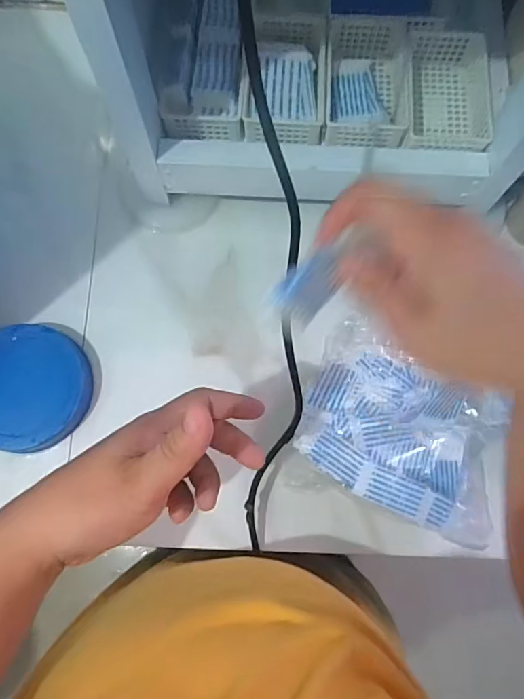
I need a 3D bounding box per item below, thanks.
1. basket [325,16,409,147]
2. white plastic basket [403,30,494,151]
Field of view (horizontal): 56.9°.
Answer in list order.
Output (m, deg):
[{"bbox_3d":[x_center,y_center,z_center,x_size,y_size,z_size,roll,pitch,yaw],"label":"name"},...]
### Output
[{"bbox_3d":[0.101,-0.257,0.469,0.078,0.041,0.129,3,77,0],"label":"basket"},{"bbox_3d":[0.182,-0.247,0.470,0.083,0.038,0.120,7,77,1],"label":"white plastic basket"}]

